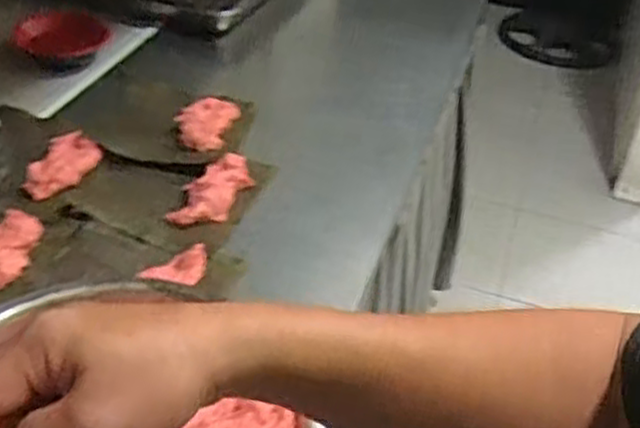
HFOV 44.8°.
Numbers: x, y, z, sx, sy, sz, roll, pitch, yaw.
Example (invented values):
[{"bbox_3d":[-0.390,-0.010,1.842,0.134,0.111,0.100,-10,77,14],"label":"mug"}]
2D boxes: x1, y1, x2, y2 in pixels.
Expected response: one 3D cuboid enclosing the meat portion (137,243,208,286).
[{"bbox_3d":[-0.149,0.052,0.799,0.064,0.027,0.040,5,38,0],"label":"meat portion"}]

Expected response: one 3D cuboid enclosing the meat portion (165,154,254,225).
[{"bbox_3d":[-0.124,-0.027,0.908,0.057,0.029,0.120,18,40,16],"label":"meat portion"}]

